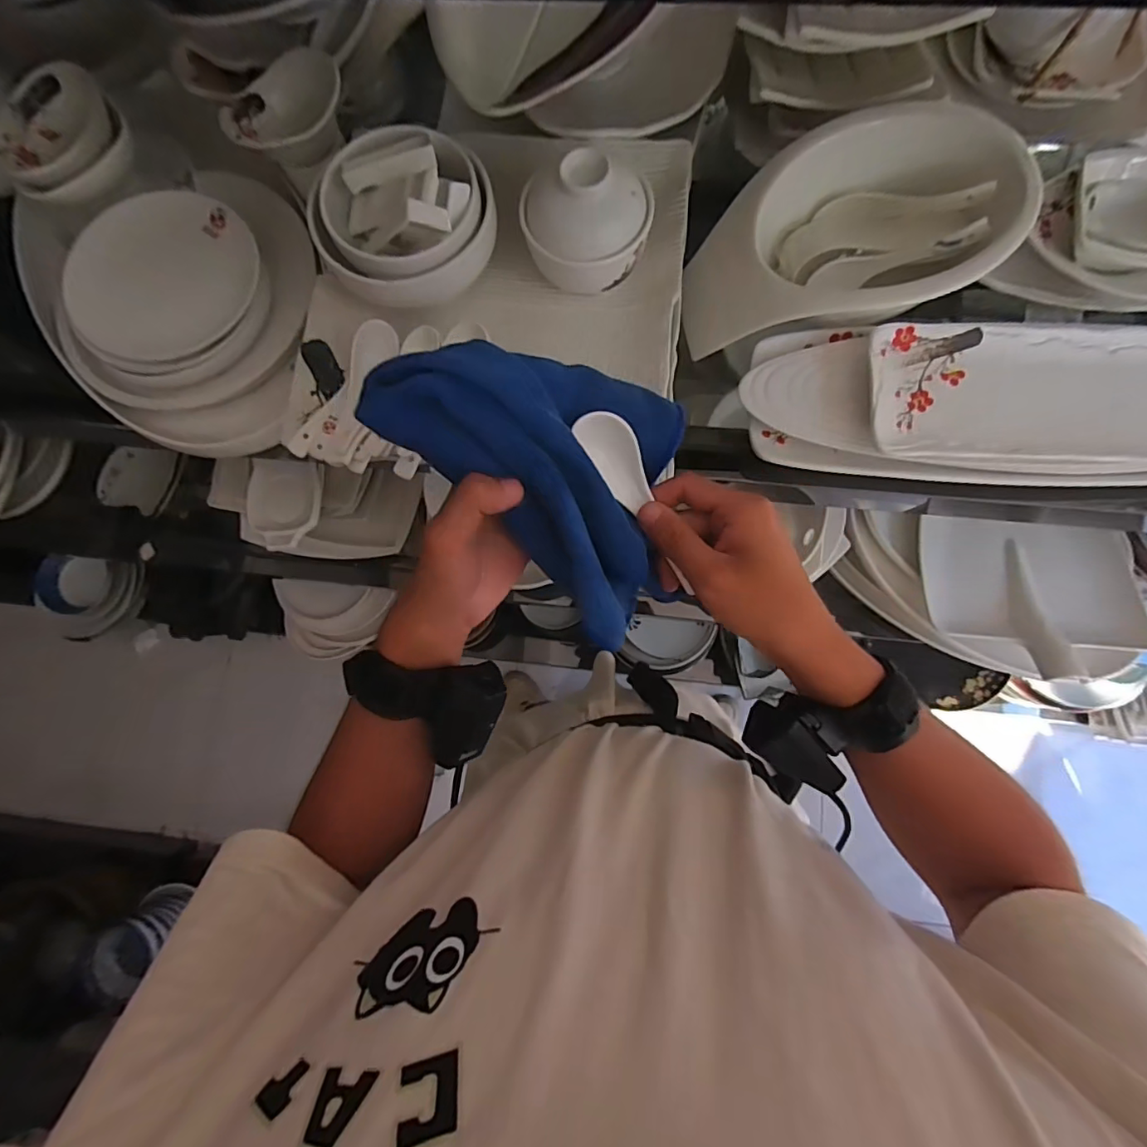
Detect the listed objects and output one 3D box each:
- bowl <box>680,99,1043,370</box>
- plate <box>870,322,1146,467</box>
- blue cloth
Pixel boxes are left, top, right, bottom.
[{"bbox_3d":[0.233,-0.299,0.462,0.257,0.111,0.156,-4,81,3],"label":"bowl"},{"bbox_3d":[0.436,-0.144,0.442,0.379,0.045,0.128,0,81,4],"label":"plate"},{"bbox_3d":[0.001,-0.063,0.296,0.123,0.065,0.195,-38,117,10],"label":"blue cloth"}]

